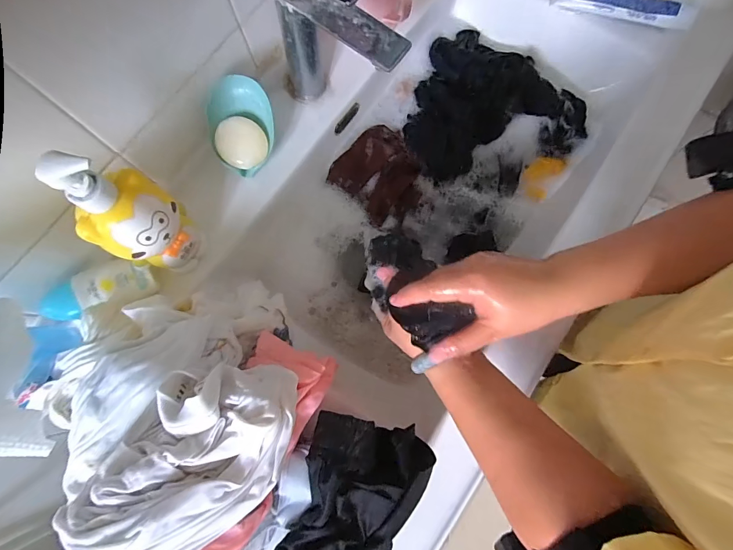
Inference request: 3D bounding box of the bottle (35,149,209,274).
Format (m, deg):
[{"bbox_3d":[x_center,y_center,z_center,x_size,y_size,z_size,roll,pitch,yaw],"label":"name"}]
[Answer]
[{"bbox_3d":[-0.220,-0.051,0.359,0.049,0.194,0.073,28,77,9],"label":"bottle"}]

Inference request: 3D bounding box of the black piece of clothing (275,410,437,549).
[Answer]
[{"bbox_3d":[-0.017,0.233,0.333,0.110,0.050,0.186,18,76,7],"label":"black piece of clothing"}]

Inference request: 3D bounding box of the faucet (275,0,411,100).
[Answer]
[{"bbox_3d":[-0.028,-0.244,0.399,0.148,0.172,0.040,33,78,10],"label":"faucet"}]

